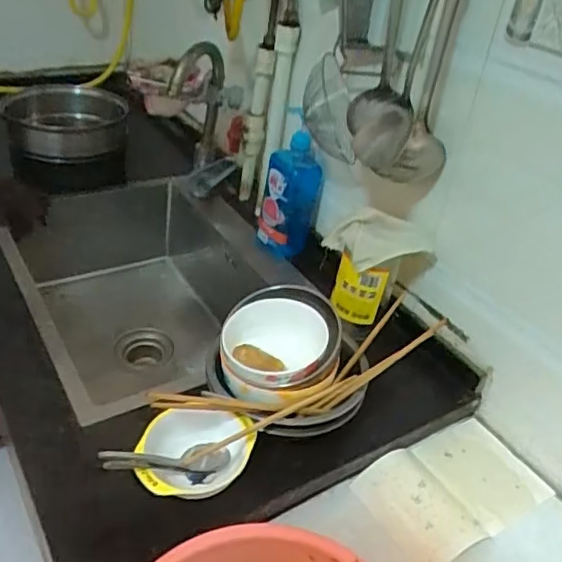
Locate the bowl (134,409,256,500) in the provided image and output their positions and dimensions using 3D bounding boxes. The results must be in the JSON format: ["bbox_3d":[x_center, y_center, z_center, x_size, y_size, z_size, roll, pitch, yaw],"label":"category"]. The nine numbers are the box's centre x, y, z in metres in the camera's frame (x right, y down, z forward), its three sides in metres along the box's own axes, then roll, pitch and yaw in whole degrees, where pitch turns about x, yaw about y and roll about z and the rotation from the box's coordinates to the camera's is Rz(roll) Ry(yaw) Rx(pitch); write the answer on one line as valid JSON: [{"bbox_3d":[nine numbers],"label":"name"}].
[{"bbox_3d":[-0.101,0.199,0.658,0.122,0.063,0.111,15,36,12],"label":"bowl"}]

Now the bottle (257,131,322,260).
[{"bbox_3d":[0.015,-0.141,1.045,0.100,0.237,0.060,5,35,-3],"label":"bottle"}]

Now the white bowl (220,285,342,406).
[{"bbox_3d":[-0.001,0.084,0.740,0.139,0.079,0.153,3,36,-5],"label":"white bowl"}]

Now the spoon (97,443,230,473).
[{"bbox_3d":[-0.124,0.194,0.646,0.150,0.034,0.026,17,23,-40],"label":"spoon"}]

